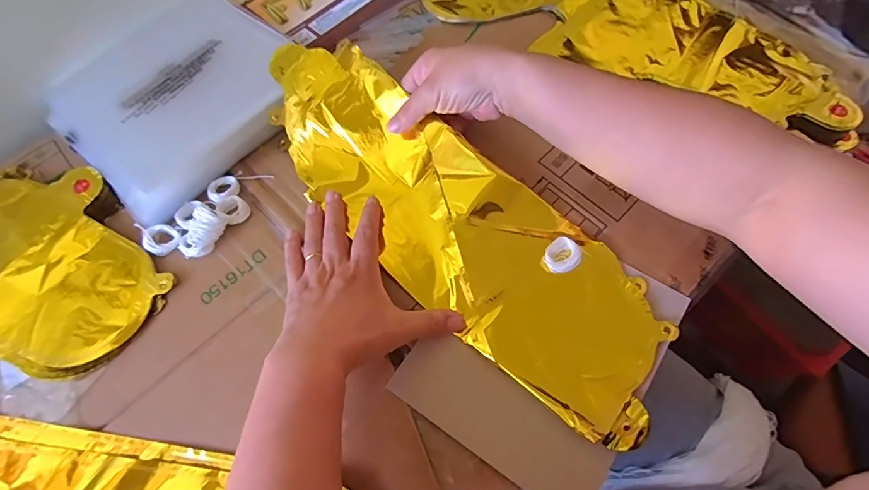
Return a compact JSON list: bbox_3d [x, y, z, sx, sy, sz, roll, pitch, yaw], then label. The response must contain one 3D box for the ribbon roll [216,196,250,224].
[{"bbox_3d":[-0.185,-0.032,0.403,0.026,0.009,0.024,-1,67,3],"label":"ribbon roll"}]

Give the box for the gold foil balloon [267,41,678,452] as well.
[{"bbox_3d":[0.011,-0.030,0.383,0.135,0.041,0.423,-43,76,-14],"label":"gold foil balloon"}]

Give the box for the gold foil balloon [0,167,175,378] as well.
[{"bbox_3d":[-0.455,0.074,0.365,0.421,0.014,0.215,-28,68,-9],"label":"gold foil balloon"}]

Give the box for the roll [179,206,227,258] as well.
[{"bbox_3d":[-0.205,-0.011,0.384,0.026,0.019,0.042,28,71,14],"label":"roll"}]

